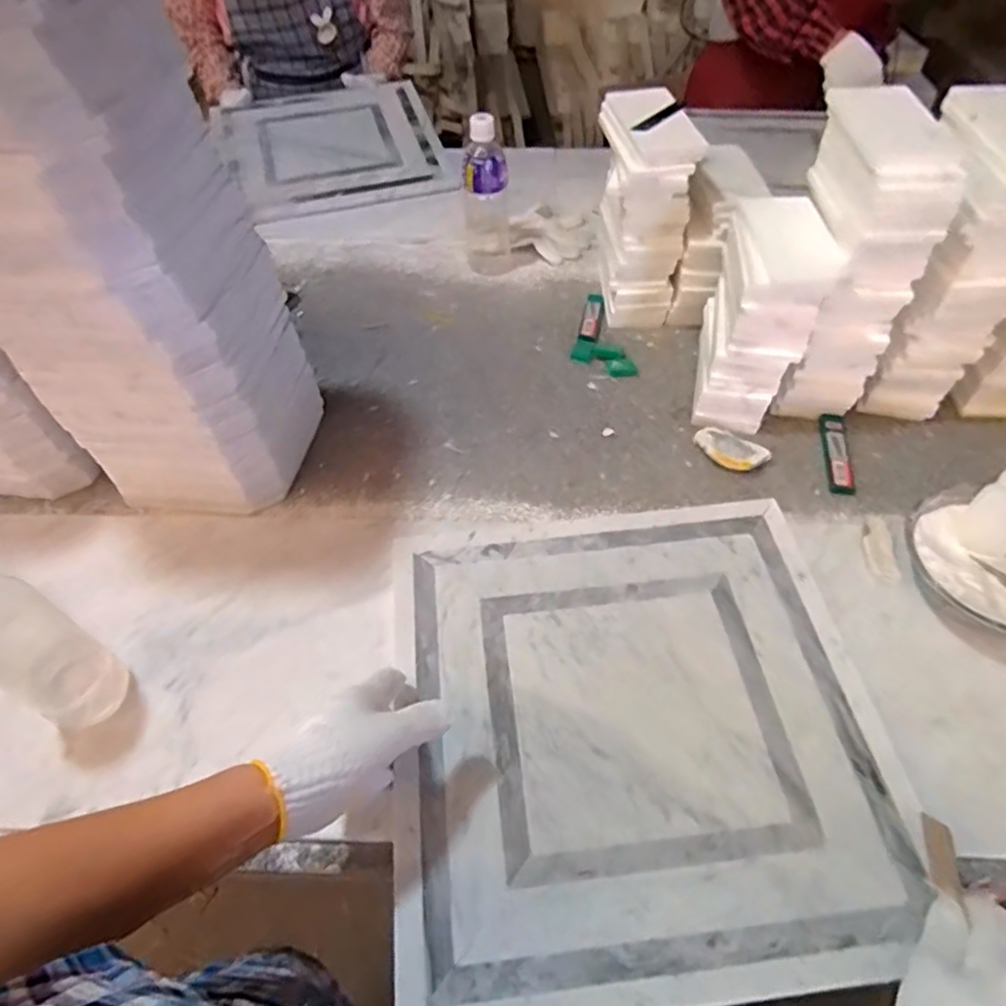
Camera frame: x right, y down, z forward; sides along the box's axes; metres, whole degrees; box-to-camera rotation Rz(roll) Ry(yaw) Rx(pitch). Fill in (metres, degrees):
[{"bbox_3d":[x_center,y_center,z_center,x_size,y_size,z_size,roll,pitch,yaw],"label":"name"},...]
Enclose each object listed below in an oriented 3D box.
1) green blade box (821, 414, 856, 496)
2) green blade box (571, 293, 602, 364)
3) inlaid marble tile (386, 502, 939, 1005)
[{"bbox_3d":[0.375,-0.058,0.719,0.028,0.008,0.114,7,53,8],"label":"green blade box"},{"bbox_3d":[0.118,-0.242,0.865,0.026,0.009,0.146,10,54,11],"label":"green blade box"},{"bbox_3d":[0.108,0.176,0.537,0.391,0.025,0.387,-8,53,-1],"label":"inlaid marble tile"}]

